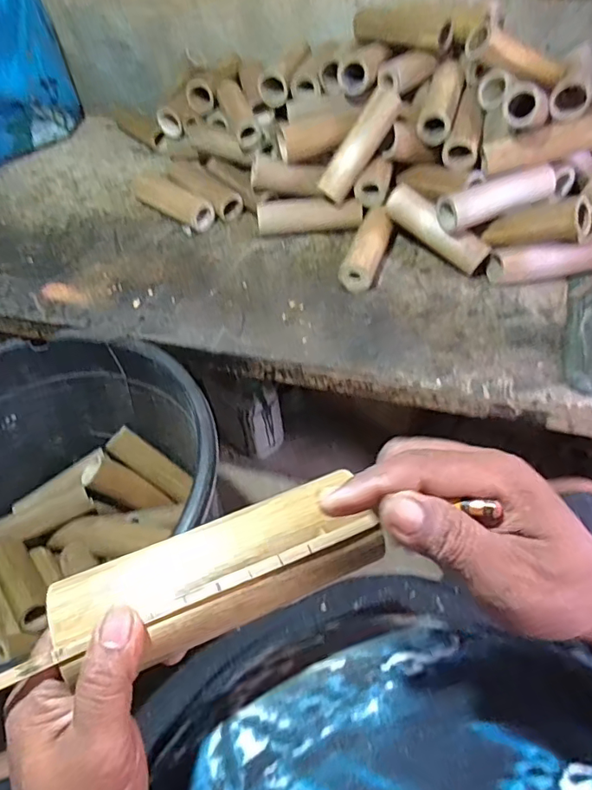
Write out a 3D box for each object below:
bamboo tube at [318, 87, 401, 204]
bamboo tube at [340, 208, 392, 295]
[{"bbox_3d":[0.103,-0.406,0.840,0.039,0.180,0.046,9,31,-50],"label":"bamboo tube"},{"bbox_3d":[0.116,-0.239,0.838,0.051,0.054,0.173,13,53,14],"label":"bamboo tube"}]

